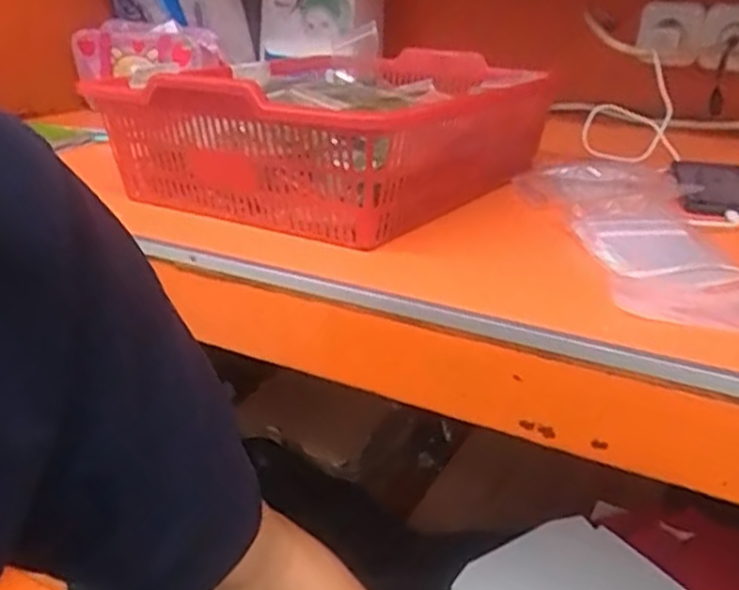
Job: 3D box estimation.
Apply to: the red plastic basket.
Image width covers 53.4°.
[{"bbox_3d":[-0.008,-0.167,0.719,0.307,0.107,0.415,15,27,30],"label":"red plastic basket"}]

